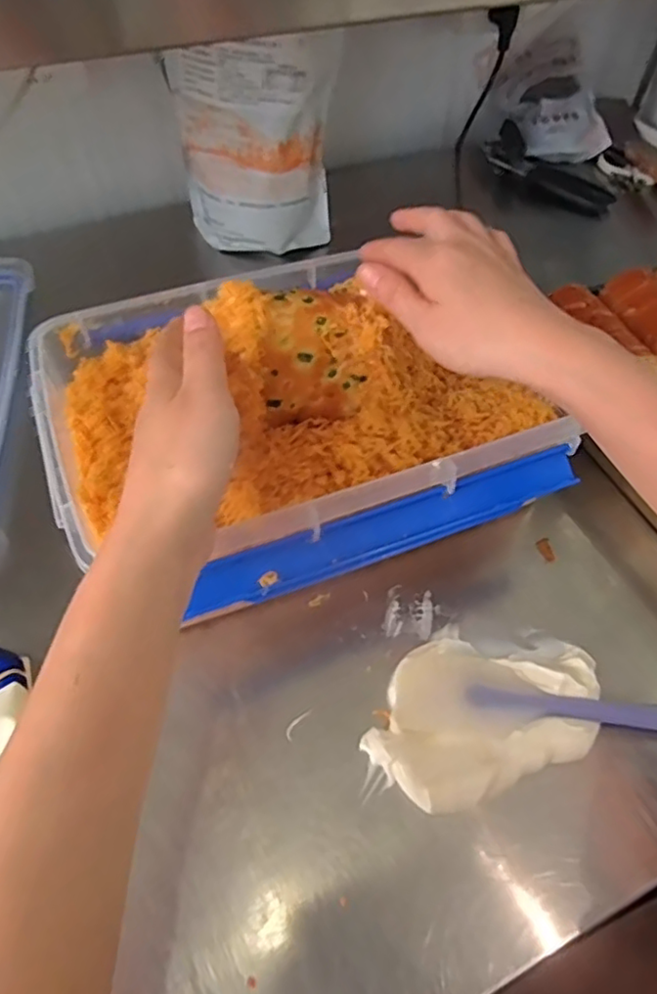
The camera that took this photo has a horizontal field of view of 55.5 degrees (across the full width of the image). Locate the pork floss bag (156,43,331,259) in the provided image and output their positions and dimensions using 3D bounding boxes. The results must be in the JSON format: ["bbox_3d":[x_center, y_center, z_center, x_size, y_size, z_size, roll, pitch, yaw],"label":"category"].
[{"bbox_3d":[-0.076,-0.342,0.629,0.152,0.184,0.057,3,53,1],"label":"pork floss bag"}]

